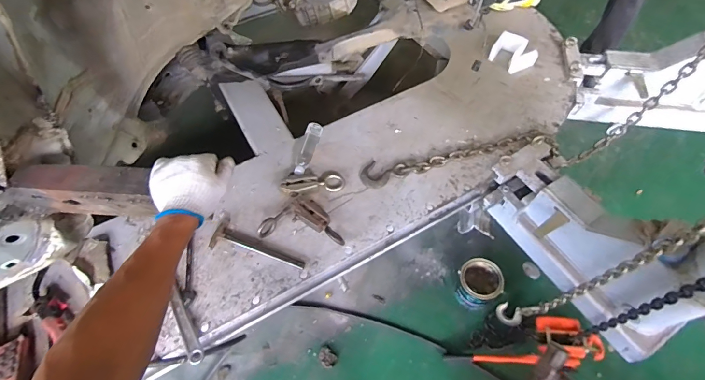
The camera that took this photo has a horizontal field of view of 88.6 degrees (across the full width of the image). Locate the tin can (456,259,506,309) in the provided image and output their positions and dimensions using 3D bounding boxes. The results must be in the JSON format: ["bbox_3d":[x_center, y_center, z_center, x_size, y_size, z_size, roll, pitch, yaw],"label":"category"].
[{"bbox_3d":[0.514,0.382,1.477,0.185,0.152,0.161,-33,62,-16],"label":"tin can"}]

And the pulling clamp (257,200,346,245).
[{"bbox_3d":[-0.139,0.097,1.119,0.240,0.045,0.129,5,58,7],"label":"pulling clamp"}]

